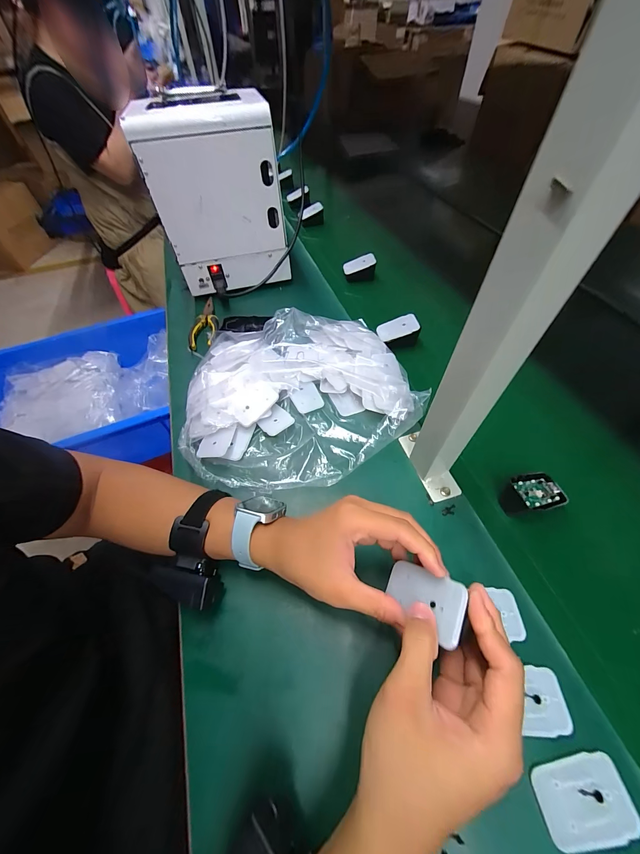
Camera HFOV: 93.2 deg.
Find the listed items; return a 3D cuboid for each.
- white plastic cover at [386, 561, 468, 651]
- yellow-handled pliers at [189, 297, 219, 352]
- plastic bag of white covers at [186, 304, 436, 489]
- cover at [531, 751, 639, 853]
[{"bbox_3d":[0.080,0.133,0.236,0.063,0.004,0.041,2,61,53],"label":"white plastic cover"},{"bbox_3d":[-0.219,-0.204,0.580,0.049,0.023,0.152,-8,56,-3],"label":"yellow-handled pliers"},{"bbox_3d":[-0.029,-0.054,0.440,0.318,0.068,0.271,-2,56,1],"label":"plastic bag of white covers"},{"bbox_3d":[0.202,0.284,0.229,0.069,0.004,0.046,-8,56,-3],"label":"cover"}]

